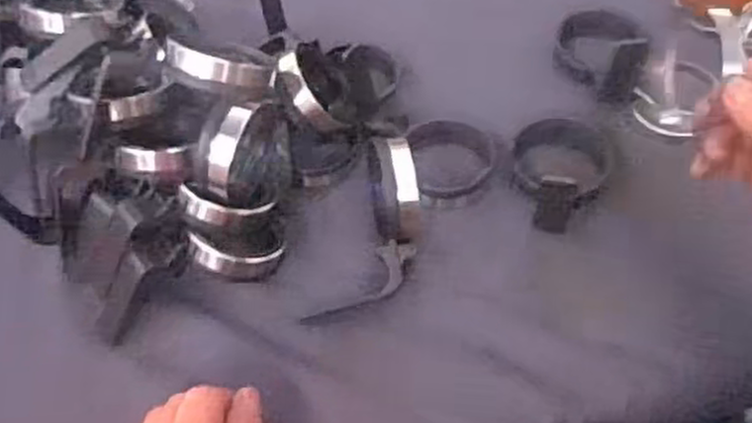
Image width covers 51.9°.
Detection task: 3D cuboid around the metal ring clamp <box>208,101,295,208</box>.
[{"bbox_3d":[-0.080,-0.040,0.505,0.032,0.079,0.084,5,54,6],"label":"metal ring clamp"}]

